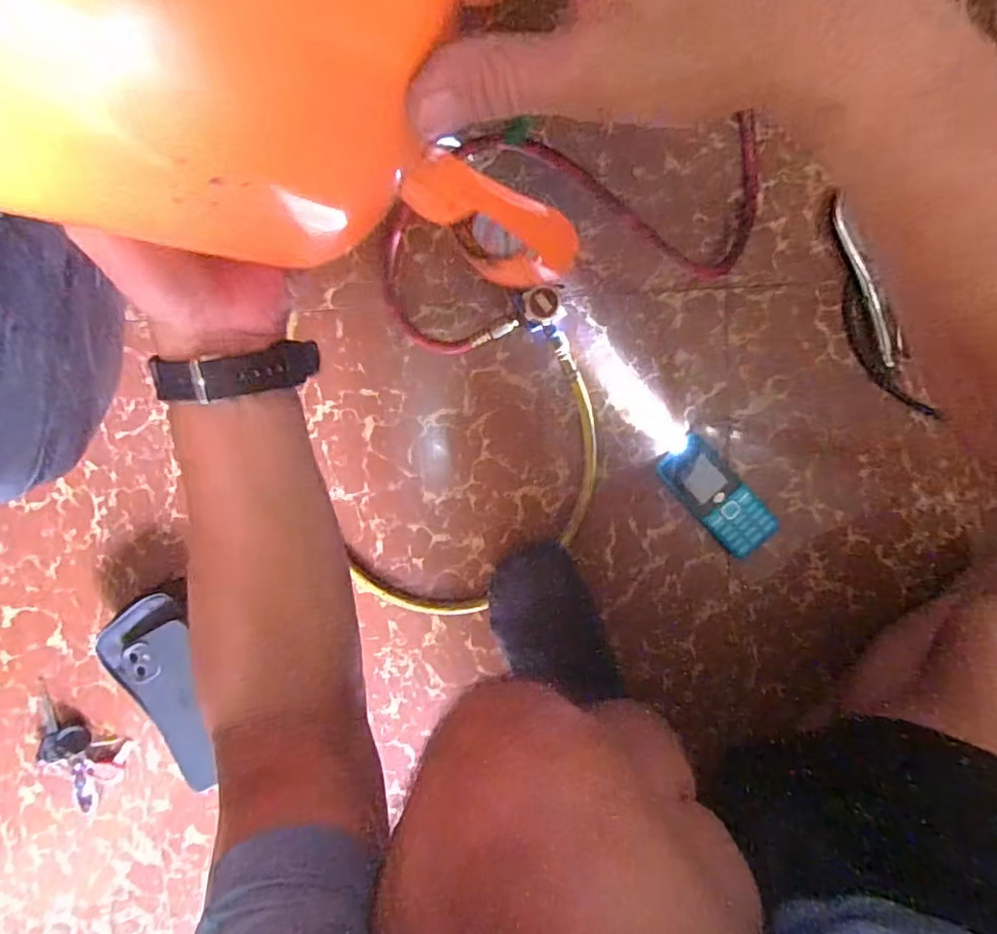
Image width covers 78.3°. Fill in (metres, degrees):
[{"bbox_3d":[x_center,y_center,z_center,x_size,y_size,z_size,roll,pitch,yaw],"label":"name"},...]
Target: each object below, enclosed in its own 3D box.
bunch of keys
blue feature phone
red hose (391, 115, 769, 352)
[{"bbox_3d":[-0.442,0.293,0.628,0.112,0.014,0.093,36,96,-6],"label":"bunch of keys"},{"bbox_3d":[0.216,0.029,0.600,0.057,0.017,0.126,-41,97,4],"label":"blue feature phone"},{"bbox_3d":[0.064,-0.225,0.554,0.355,0.025,0.172,-17,98,1],"label":"red hose"}]

